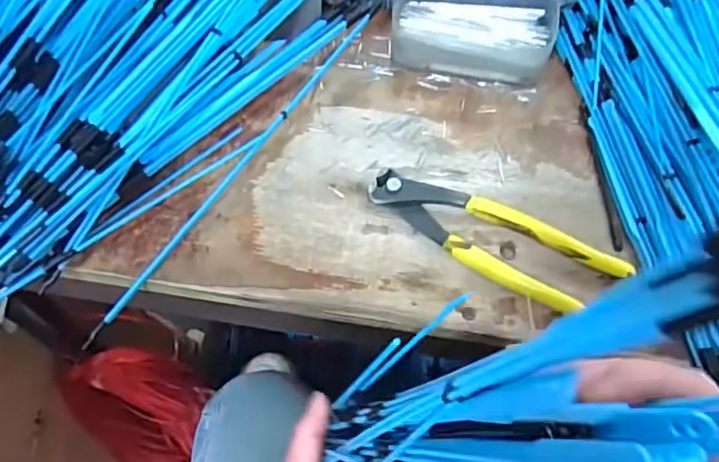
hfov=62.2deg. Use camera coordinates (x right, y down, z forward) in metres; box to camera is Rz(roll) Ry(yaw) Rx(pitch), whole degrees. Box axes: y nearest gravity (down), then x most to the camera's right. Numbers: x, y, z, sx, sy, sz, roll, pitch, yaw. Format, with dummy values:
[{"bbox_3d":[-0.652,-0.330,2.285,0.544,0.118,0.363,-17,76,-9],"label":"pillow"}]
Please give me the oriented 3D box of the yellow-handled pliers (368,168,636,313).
[{"bbox_3d":[0.080,0.004,0.369,0.160,0.014,0.050,26,63,16],"label":"yellow-handled pliers"}]

